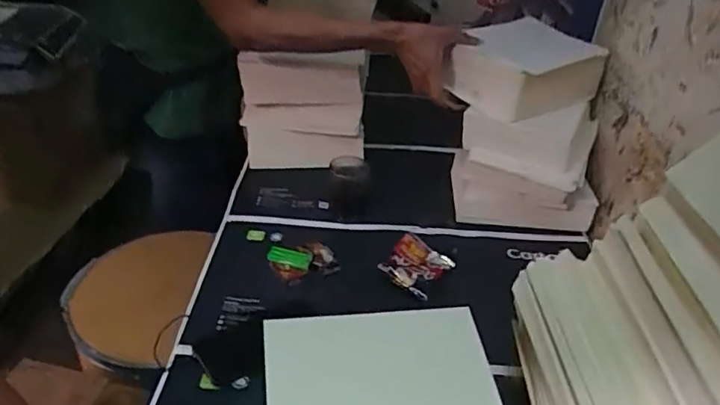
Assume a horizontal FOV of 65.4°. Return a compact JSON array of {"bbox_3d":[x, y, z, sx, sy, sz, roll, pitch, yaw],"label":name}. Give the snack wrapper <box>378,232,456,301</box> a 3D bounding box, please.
[{"bbox_3d":[0.083,0.091,0.837,0.081,0.029,0.089,24,38,27],"label":"snack wrapper"}]

